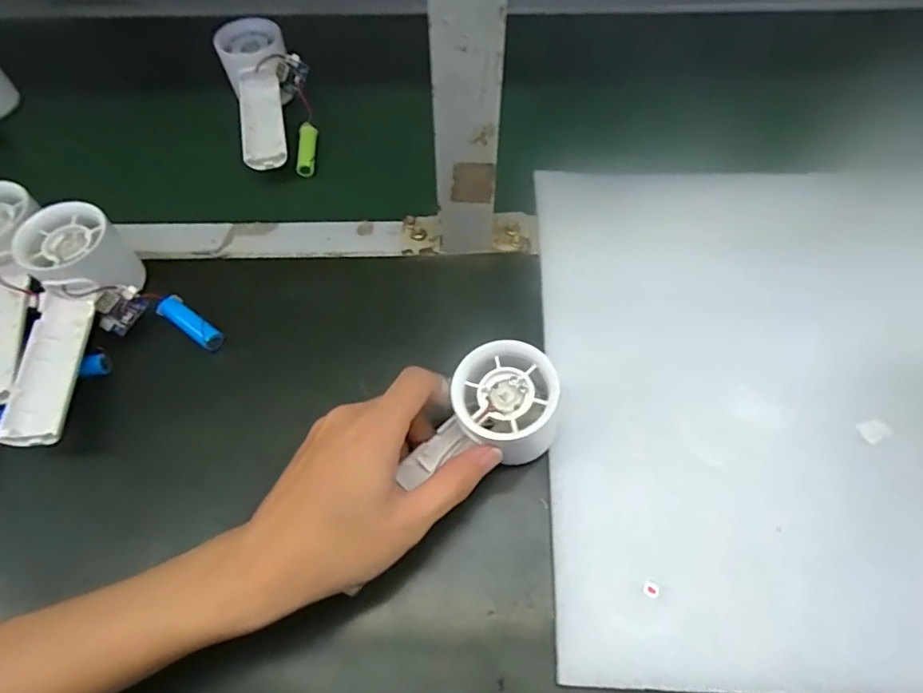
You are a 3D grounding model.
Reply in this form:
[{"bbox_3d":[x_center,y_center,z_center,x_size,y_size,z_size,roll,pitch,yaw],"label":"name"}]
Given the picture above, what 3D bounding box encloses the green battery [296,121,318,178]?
[{"bbox_3d":[-0.134,-0.171,0.469,0.014,0.014,0.058,-4,60,-1],"label":"green battery"}]

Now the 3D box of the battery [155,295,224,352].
[{"bbox_3d":[-0.185,-0.016,0.368,0.049,0.015,0.017,31,66,17],"label":"battery"}]

